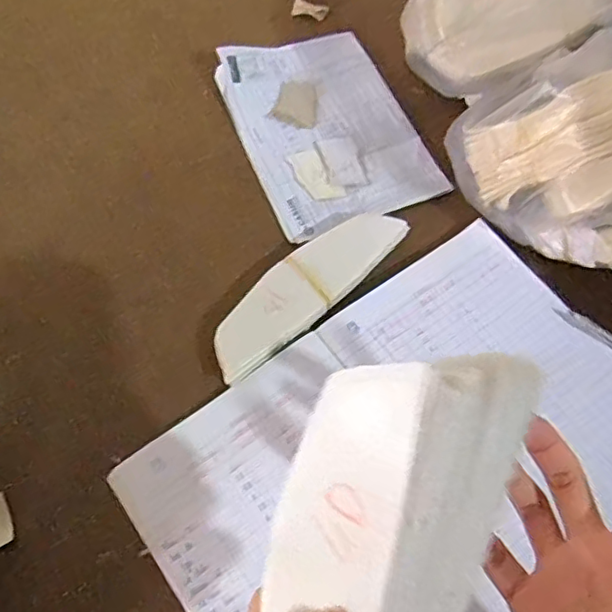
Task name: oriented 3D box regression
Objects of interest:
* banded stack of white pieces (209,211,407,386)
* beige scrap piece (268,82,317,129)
[{"bbox_3d":[0.000,-0.015,0.466,0.050,0.017,0.181,42,69,17],"label":"banded stack of white pieces"},{"bbox_3d":[-0.007,-0.189,0.566,0.041,0.004,0.050,18,68,4],"label":"beige scrap piece"}]

